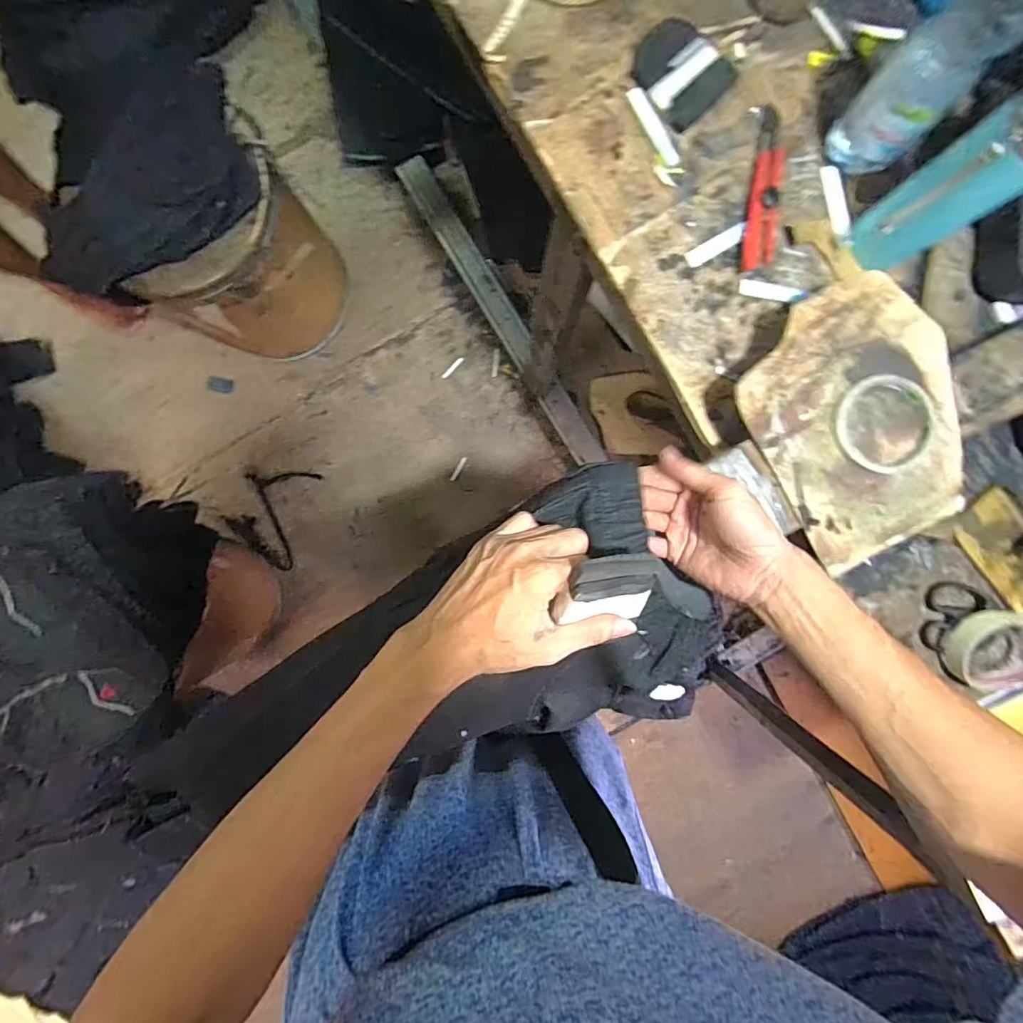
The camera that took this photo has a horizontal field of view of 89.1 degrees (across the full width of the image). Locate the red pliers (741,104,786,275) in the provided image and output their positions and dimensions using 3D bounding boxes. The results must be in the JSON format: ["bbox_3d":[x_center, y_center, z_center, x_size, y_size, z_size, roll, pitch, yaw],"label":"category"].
[{"bbox_3d":[0.267,-0.338,0.547,0.032,0.016,0.176,9,90,-2],"label":"red pliers"}]

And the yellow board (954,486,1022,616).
[{"bbox_3d":[0.576,0.061,0.583,0.081,0.016,0.187,-43,91,-1],"label":"yellow board"}]

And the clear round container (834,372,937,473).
[{"bbox_3d":[0.358,-0.083,0.498,0.092,0.013,0.094,0,90,-2],"label":"clear round container"}]

